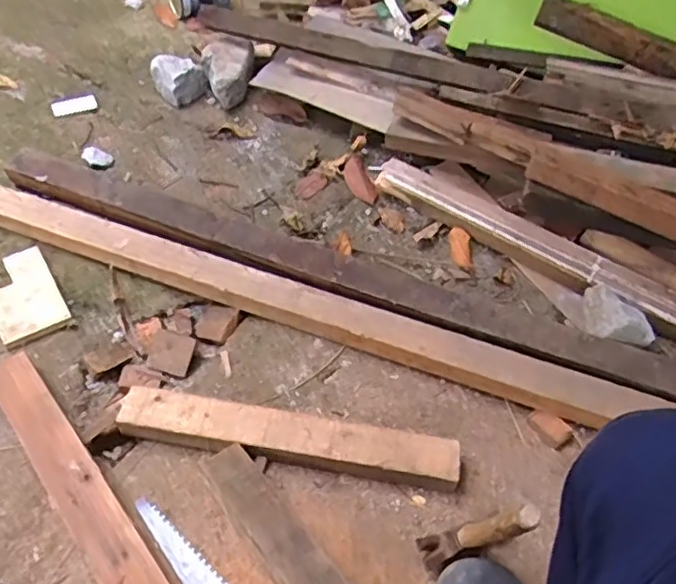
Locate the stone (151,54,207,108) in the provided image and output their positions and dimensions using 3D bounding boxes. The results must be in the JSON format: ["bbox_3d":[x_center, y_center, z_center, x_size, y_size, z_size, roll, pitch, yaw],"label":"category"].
[{"bbox_3d":[-0.326,-0.438,1.337,0.107,0.077,0.077,-10,53,-13],"label":"stone"}]

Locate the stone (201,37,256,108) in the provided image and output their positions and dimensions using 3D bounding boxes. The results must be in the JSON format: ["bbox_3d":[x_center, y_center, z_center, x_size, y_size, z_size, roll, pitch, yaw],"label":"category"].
[{"bbox_3d":[-0.232,-0.466,1.372,0.107,0.075,0.170,-2,52,-7],"label":"stone"}]

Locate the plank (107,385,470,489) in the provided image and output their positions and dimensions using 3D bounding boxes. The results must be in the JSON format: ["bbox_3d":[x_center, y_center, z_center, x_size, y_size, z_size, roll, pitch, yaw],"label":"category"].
[{"bbox_3d":[-0.065,0.193,0.862,0.450,0.040,0.066,9,51,2],"label":"plank"}]

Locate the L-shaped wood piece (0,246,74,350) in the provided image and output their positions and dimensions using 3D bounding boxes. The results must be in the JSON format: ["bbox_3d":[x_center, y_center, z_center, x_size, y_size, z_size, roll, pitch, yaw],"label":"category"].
[{"bbox_3d":[-0.489,0.004,1.007,0.100,0.015,0.171,-25,58,-23],"label":"L-shaped wood piece"}]

